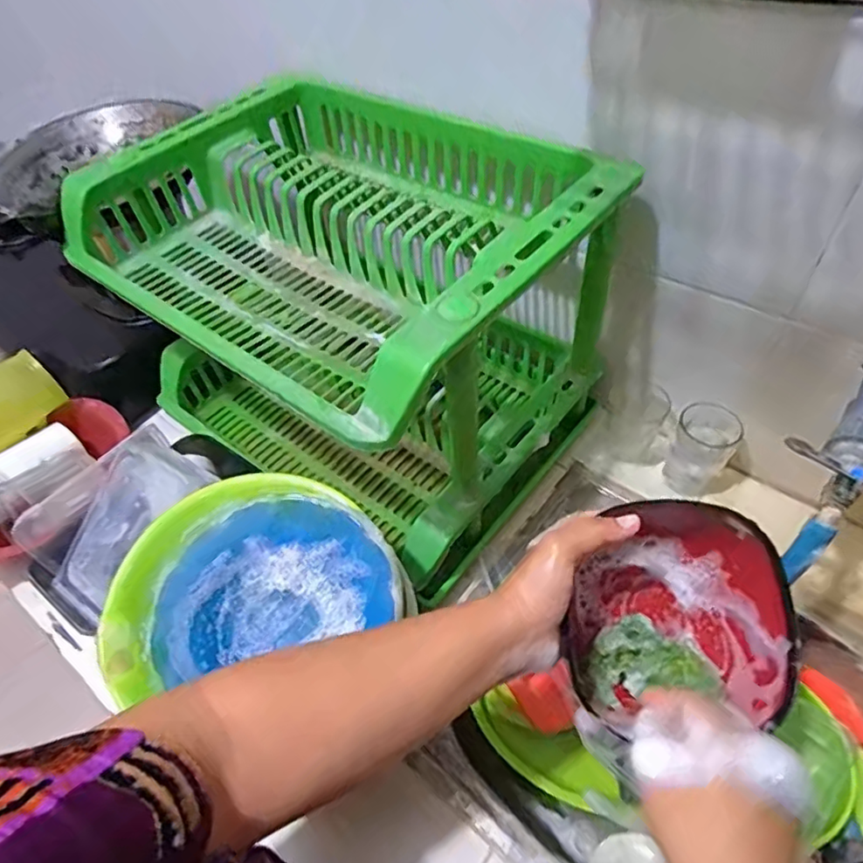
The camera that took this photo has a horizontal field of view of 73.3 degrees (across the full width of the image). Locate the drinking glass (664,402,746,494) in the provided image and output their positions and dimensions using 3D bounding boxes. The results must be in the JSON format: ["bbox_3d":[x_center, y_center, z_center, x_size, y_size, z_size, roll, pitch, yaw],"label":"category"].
[{"bbox_3d":[0.307,0.027,0.668,0.061,0.105,0.067,-2,49,3],"label":"drinking glass"}]

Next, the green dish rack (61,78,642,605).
[{"bbox_3d":[-0.100,-0.140,0.668,0.498,0.319,0.360,31,58,27],"label":"green dish rack"}]

